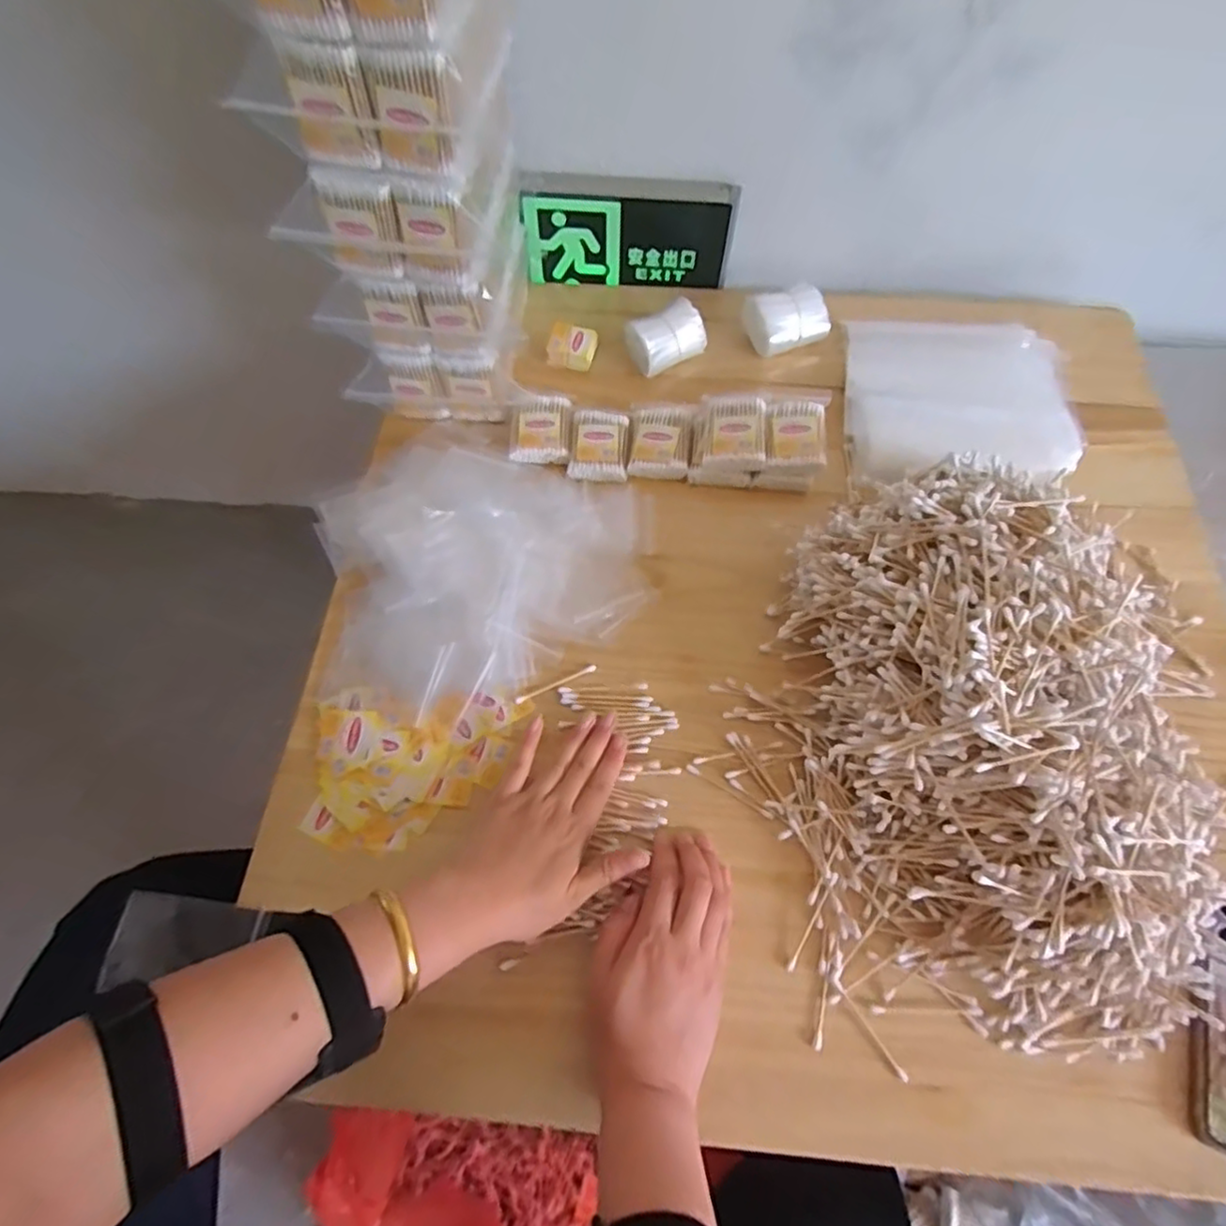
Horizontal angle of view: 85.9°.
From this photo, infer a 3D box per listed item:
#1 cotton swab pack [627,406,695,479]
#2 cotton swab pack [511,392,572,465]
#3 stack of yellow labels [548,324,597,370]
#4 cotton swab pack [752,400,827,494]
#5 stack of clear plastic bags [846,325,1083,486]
[{"bbox_3d":[0.048,-0.163,0.631,0.056,0.015,0.078,8,64,4],"label":"cotton swab pack"},{"bbox_3d":[-0.068,-0.180,0.637,0.054,0.012,0.076,3,63,2],"label":"cotton swab pack"},{"bbox_3d":[-0.042,-0.277,0.688,0.045,0.025,0.040,16,65,8],"label":"stack of yellow labels"},{"bbox_3d":[0.169,-0.157,0.615,0.056,0.031,0.077,13,64,7],"label":"cotton swab pack"},{"bbox_3d":[0.336,-0.213,0.644,0.218,0.017,0.206,1,63,1],"label":"stack of clear plastic bags"}]

